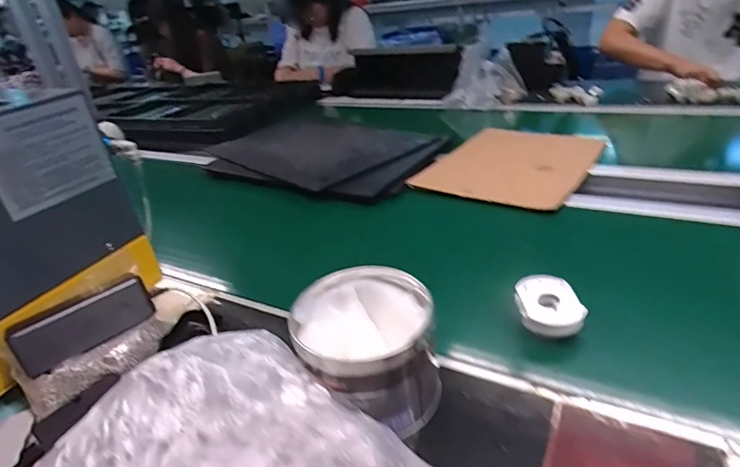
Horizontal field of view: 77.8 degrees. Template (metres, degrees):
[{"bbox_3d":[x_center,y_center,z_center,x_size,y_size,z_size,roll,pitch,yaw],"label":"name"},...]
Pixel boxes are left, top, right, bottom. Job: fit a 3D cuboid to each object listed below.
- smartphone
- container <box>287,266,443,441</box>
[{"bbox_3d":[-0.293,0.092,0.474,0.124,0.053,0.016,-31,20,-35],"label":"smartphone"},{"bbox_3d":[-0.004,0.111,0.434,0.123,0.097,0.125,-5,30,3],"label":"container"}]

